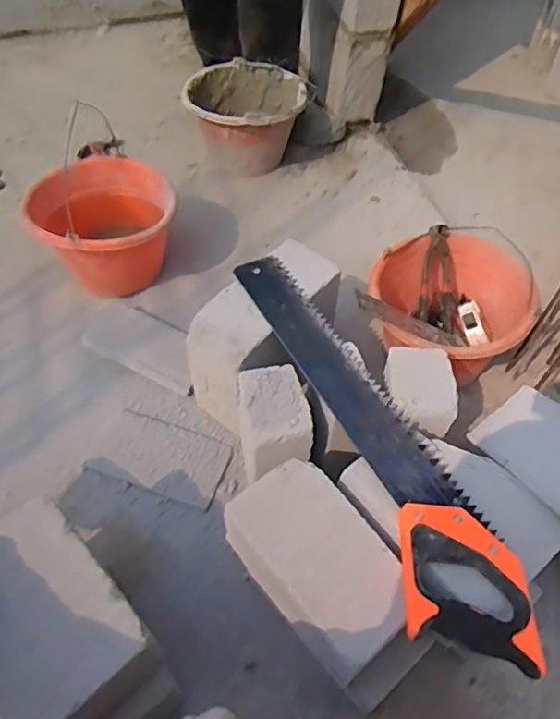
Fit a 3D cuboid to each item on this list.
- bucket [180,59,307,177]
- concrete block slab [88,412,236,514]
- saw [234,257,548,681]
[{"bbox_3d":[-0.076,-0.514,1.232,0.249,0.156,0.219,9,54,7],"label":"bucket"},{"bbox_3d":[-0.174,0.143,0.829,0.195,0.016,0.106,17,55,12],"label":"concrete block slab"},{"bbox_3d":[0.081,0.070,0.633,0.117,0.021,0.550,-23,57,-16],"label":"saw"}]

